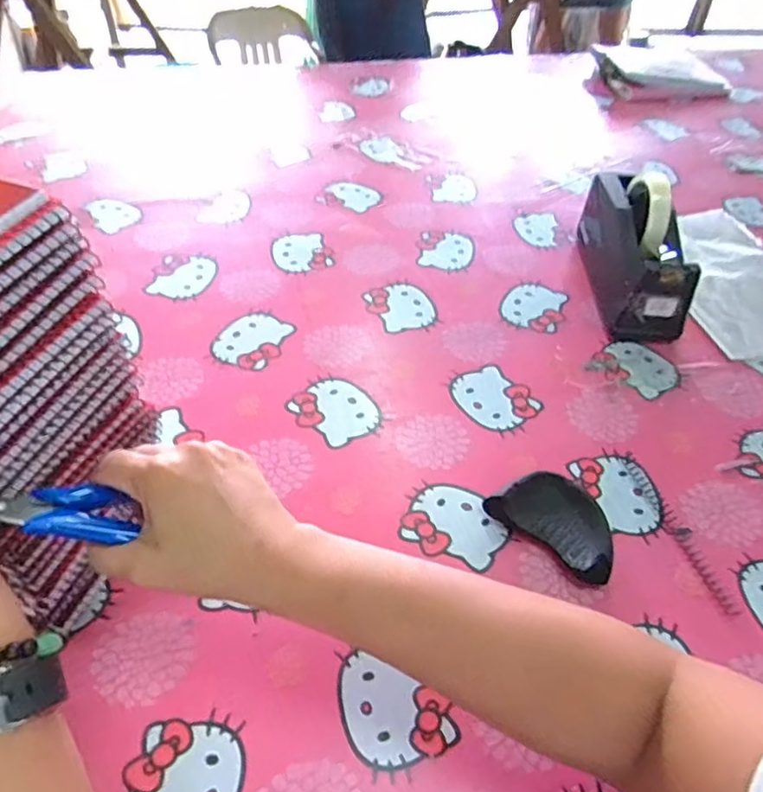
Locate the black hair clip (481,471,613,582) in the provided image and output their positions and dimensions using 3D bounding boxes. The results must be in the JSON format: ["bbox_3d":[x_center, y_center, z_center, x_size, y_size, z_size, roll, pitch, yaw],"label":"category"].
[{"bbox_3d":[0.147,0.100,0.486,0.102,0.029,0.064,33,57,23],"label":"black hair clip"}]

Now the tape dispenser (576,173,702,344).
[{"bbox_3d":[0.287,-0.169,0.668,0.077,0.114,0.205,2,50,0],"label":"tape dispenser"}]

